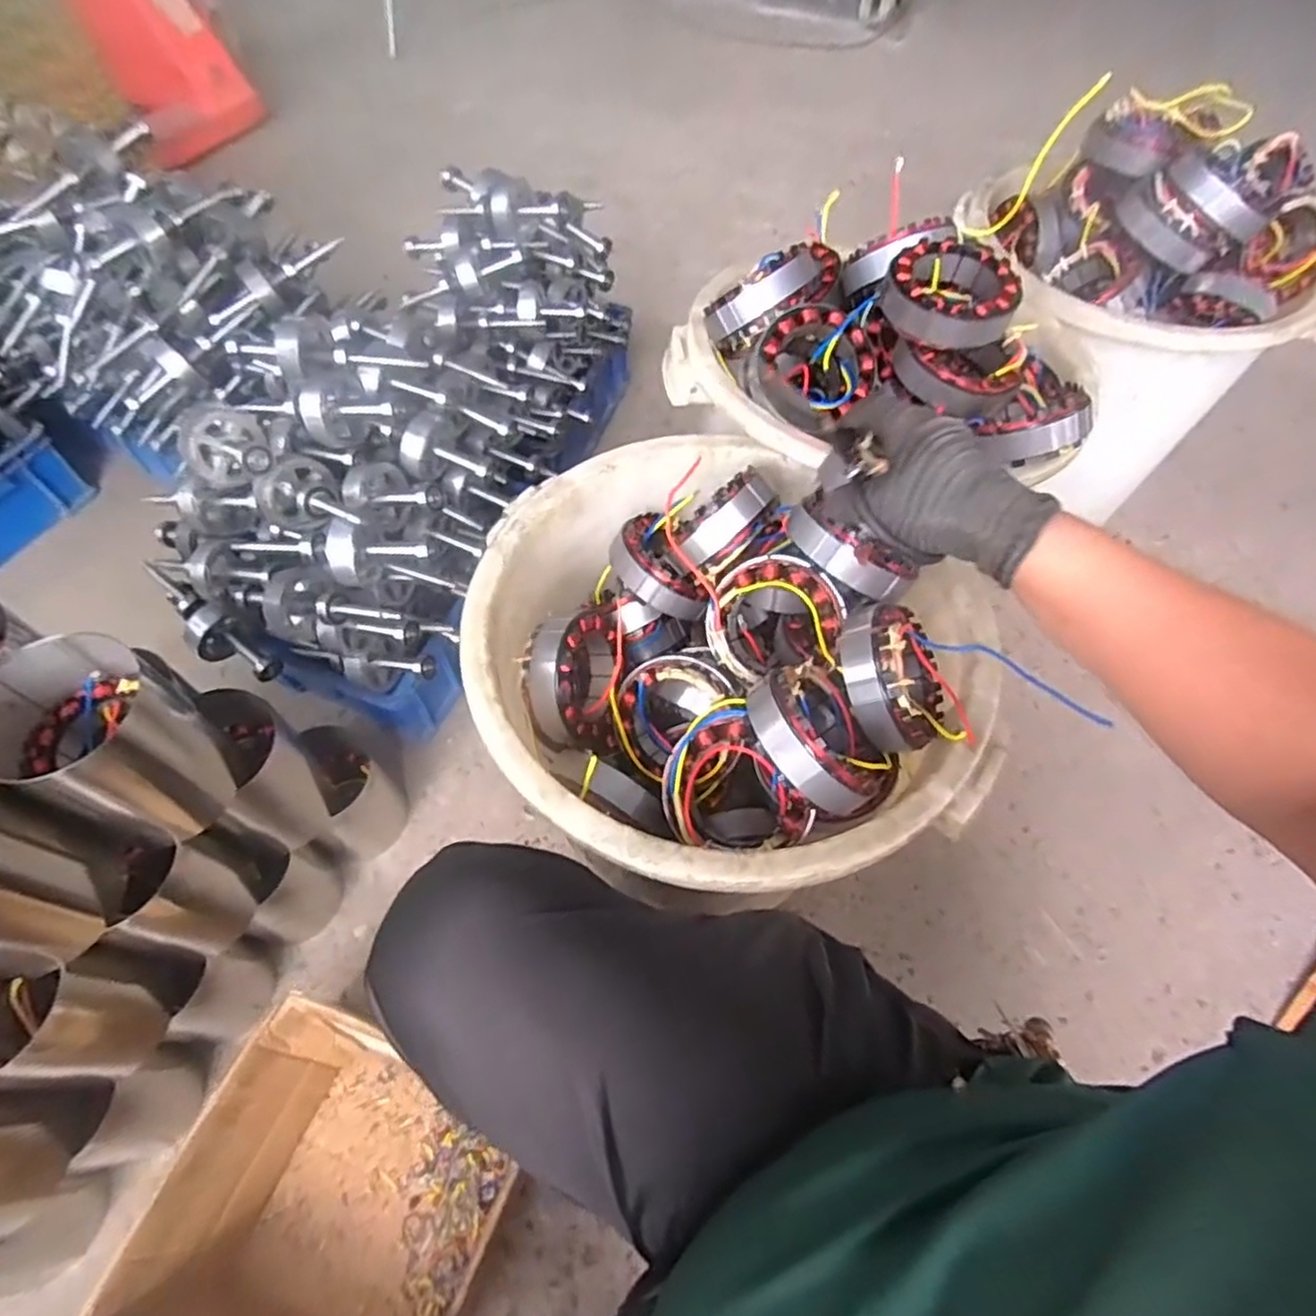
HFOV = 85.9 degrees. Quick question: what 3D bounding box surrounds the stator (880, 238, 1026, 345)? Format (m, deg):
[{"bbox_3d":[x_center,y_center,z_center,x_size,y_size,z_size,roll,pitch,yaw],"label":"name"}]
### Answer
[{"bbox_3d":[0.269,-0.332,0.643,0.116,0.042,0.105,34,64,17],"label":"stator"}]

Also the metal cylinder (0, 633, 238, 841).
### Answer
[{"bbox_3d":[-0.454,0.077,0.595,0.118,0.168,0.121,22,61,11],"label":"metal cylinder"}]

